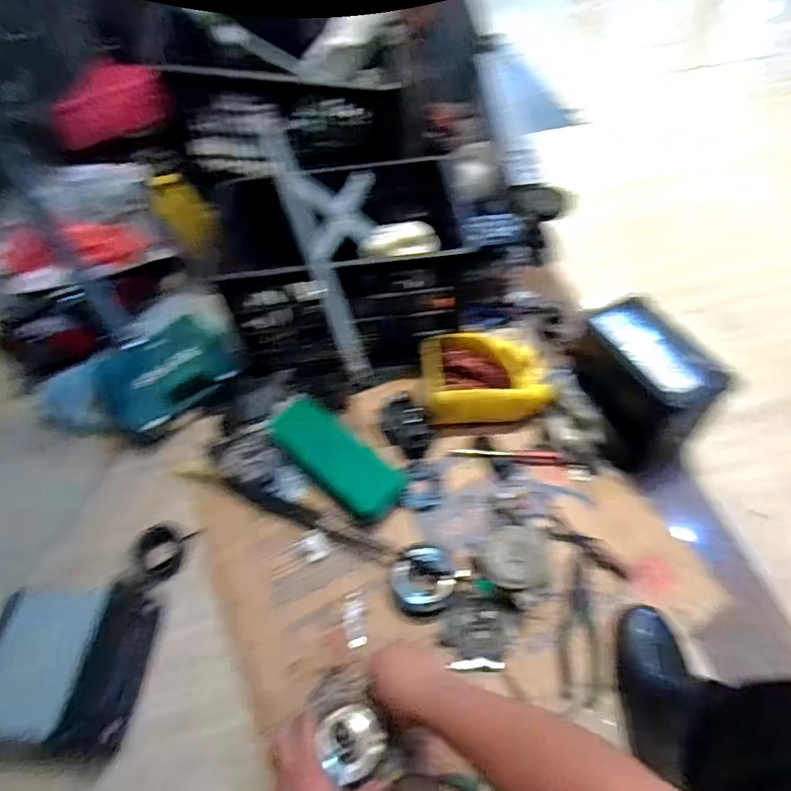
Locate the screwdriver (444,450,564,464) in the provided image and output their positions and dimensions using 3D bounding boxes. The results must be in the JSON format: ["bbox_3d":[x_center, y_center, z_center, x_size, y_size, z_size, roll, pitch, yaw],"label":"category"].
[{"bbox_3d":[0.201,0.105,0.894,0.198,0.027,0.020,1,53,6],"label":"screwdriver"}]

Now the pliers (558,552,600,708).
[{"bbox_3d":[0.265,0.334,0.725,0.056,0.009,0.199,3,54,7],"label":"pliers"}]

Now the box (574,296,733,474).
[{"bbox_3d":[0.423,-0.017,0.870,0.127,0.199,0.236,-19,54,-9],"label":"box"}]

